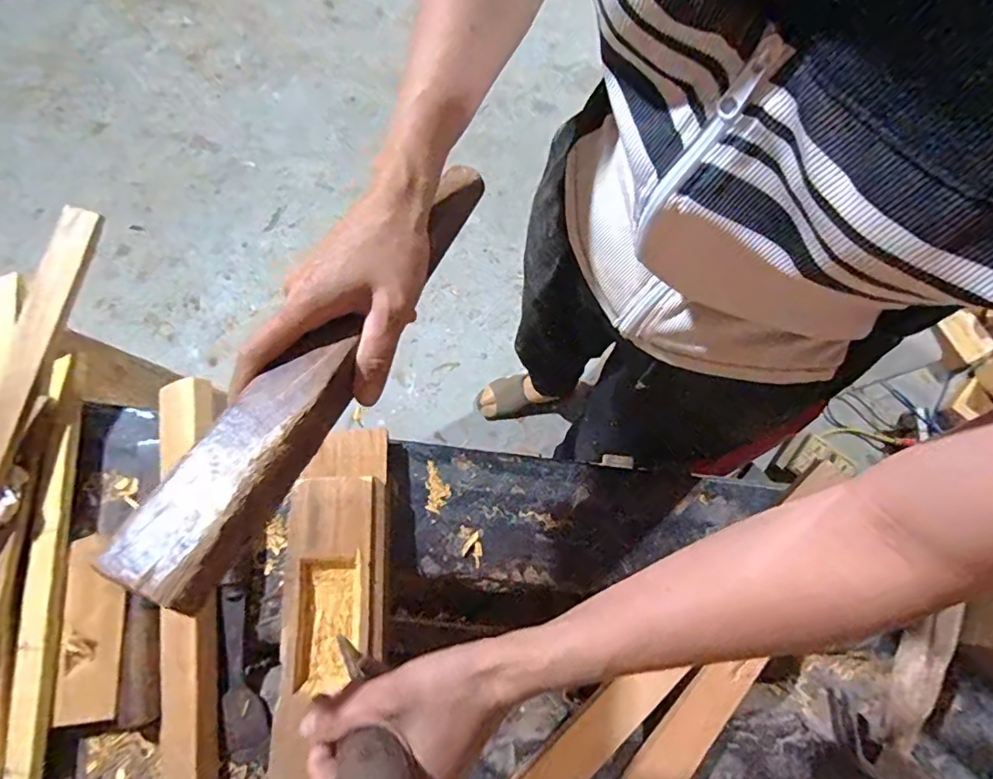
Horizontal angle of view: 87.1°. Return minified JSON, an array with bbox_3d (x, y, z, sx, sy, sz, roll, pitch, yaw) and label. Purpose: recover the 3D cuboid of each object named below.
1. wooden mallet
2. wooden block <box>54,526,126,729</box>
[{"bbox_3d":[-0.091,-0.033,0.314,0.050,0.026,0.322,26,58,5],"label":"wooden mallet"},{"bbox_3d":[-0.370,0.217,0.480,0.056,0.016,0.157,-2,74,-3],"label":"wooden block"}]

